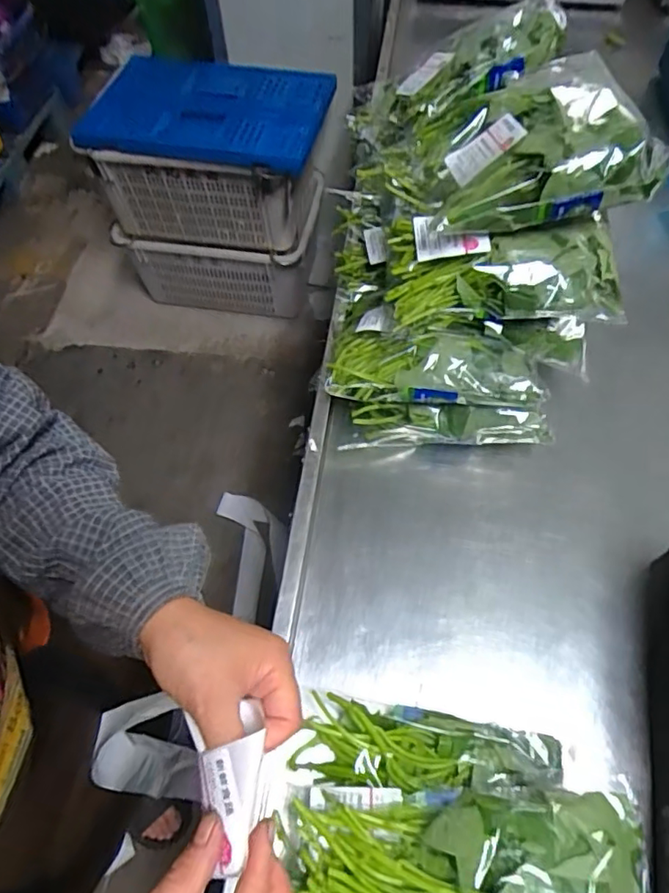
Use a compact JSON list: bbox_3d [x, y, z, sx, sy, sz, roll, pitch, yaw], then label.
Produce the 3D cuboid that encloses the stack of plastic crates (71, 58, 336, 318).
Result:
[{"bbox_3d":[-0.342,-0.779,1.753,0.589,0.640,0.434,15,65,7],"label":"stack of plastic crates"}]

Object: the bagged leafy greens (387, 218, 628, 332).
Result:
[{"bbox_3d":[0.195,-0.204,0.650,0.261,0.074,0.118,3,64,1],"label":"bagged leafy greens"}]

